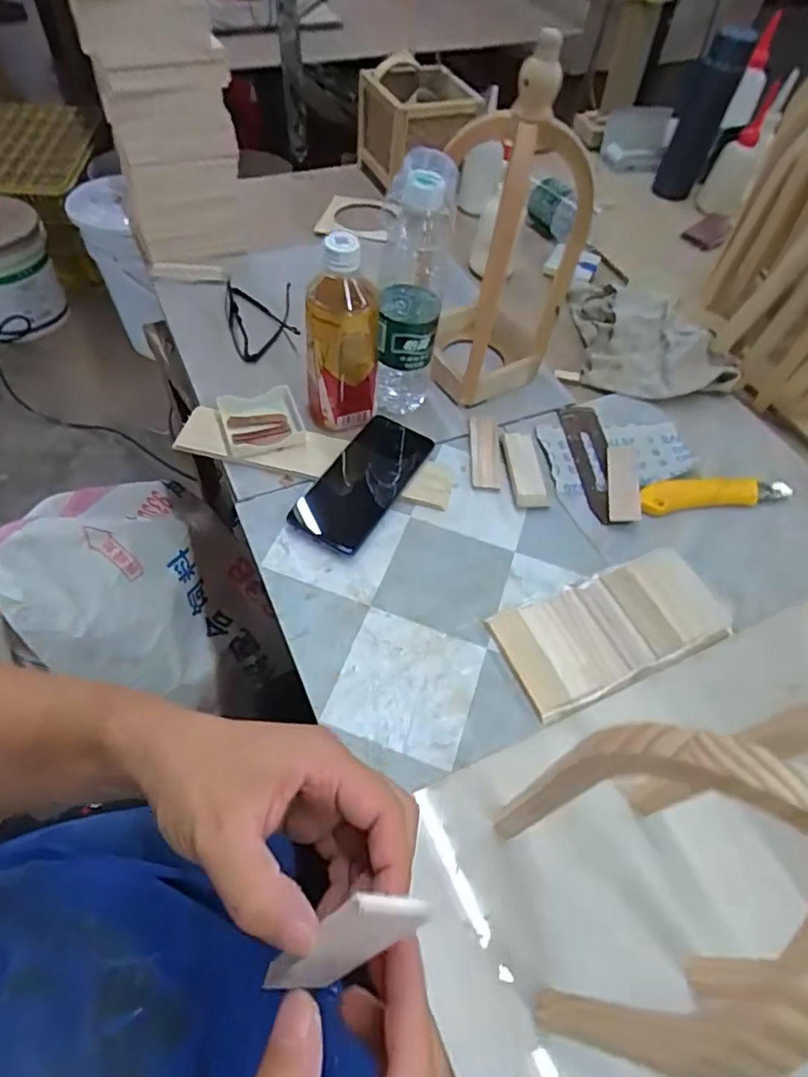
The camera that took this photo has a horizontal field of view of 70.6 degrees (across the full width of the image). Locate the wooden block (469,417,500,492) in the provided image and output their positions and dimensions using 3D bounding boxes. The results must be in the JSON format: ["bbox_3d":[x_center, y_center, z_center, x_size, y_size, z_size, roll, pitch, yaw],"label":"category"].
[{"bbox_3d":[0.086,-0.093,0.607,0.030,0.010,0.102,3,55,-3],"label":"wooden block"}]

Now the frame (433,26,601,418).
[{"bbox_3d":[0.096,-0.288,0.569,0.134,0.313,0.106,27,58,14],"label":"frame"}]

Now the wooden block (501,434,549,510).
[{"bbox_3d":[0.123,-0.071,0.593,0.032,0.011,0.096,-2,56,-6],"label":"wooden block"}]

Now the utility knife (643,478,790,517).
[{"bbox_3d":[0.323,-0.048,0.596,0.168,0.010,0.037,-6,56,-8],"label":"utility knife"}]

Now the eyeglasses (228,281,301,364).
[{"bbox_3d":[-0.173,-0.266,0.699,0.082,0.034,0.146,-9,57,-11],"label":"eyeglasses"}]

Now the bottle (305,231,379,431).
[{"bbox_3d":[-0.058,-0.191,0.553,0.074,0.180,0.064,-2,56,-6],"label":"bottle"}]

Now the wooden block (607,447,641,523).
[{"bbox_3d":[0.230,-0.060,0.598,0.029,0.010,0.113,12,55,3],"label":"wooden block"}]

